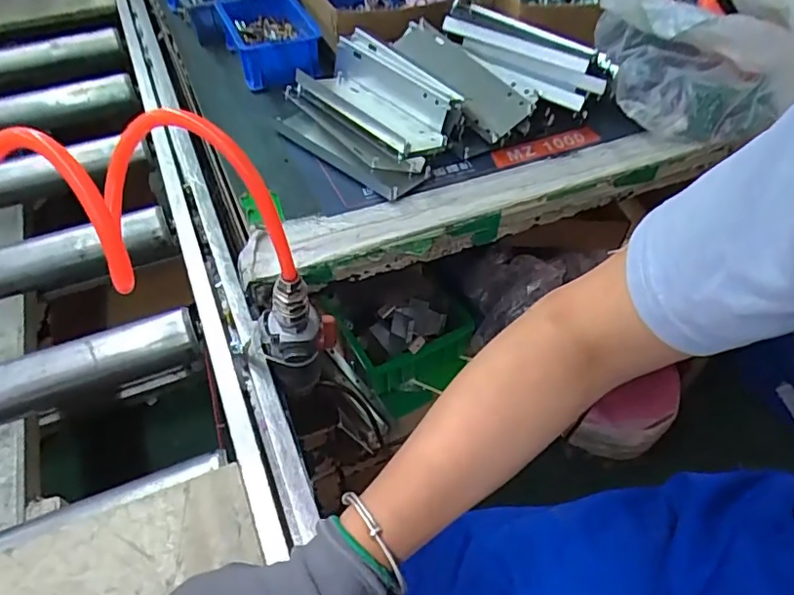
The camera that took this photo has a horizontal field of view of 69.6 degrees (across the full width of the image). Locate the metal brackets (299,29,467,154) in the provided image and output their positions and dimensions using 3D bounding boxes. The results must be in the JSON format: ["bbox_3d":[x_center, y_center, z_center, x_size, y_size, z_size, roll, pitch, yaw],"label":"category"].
[{"bbox_3d":[-0.020,-0.217,0.619,0.096,0.053,0.207,-32,56,-25],"label":"metal brackets"}]

